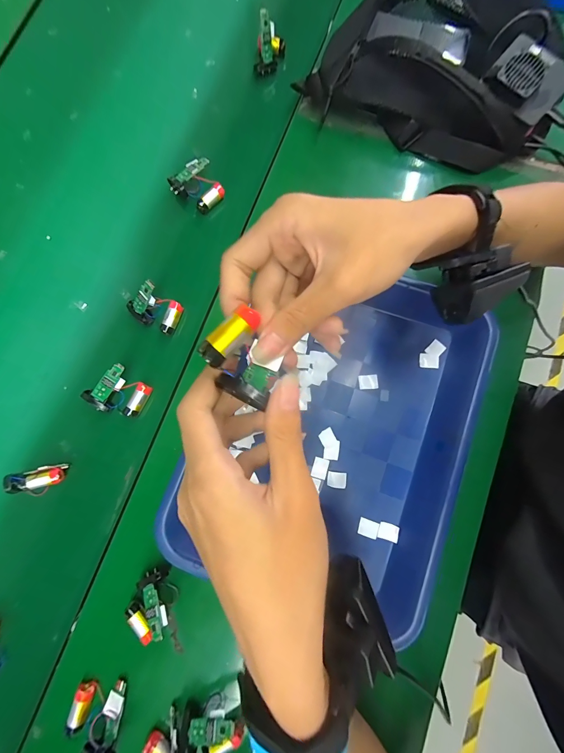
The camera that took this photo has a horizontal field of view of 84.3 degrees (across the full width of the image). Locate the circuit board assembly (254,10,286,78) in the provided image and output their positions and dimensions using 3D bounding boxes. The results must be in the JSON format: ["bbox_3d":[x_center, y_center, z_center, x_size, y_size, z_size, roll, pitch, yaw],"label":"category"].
[{"bbox_3d":[-0.017,-0.427,0.398,0.025,0.050,0.048,24,81,4],"label":"circuit board assembly"}]

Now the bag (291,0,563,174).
[{"bbox_3d":[0.179,-0.365,0.354,0.258,0.105,0.159,26,81,4],"label":"bag"}]

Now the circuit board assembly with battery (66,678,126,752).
[{"bbox_3d":[-0.170,0.307,0.278,0.050,0.034,0.048,-4,80,-1],"label":"circuit board assembly with battery"}]

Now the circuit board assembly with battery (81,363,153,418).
[{"bbox_3d":[-0.176,0.016,0.334,0.056,0.022,0.050,29,81,5],"label":"circuit board assembly with battery"}]

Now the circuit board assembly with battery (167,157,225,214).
[{"bbox_3d":[-0.100,-0.232,0.375,0.056,0.020,0.050,38,82,6],"label":"circuit board assembly with battery"}]

